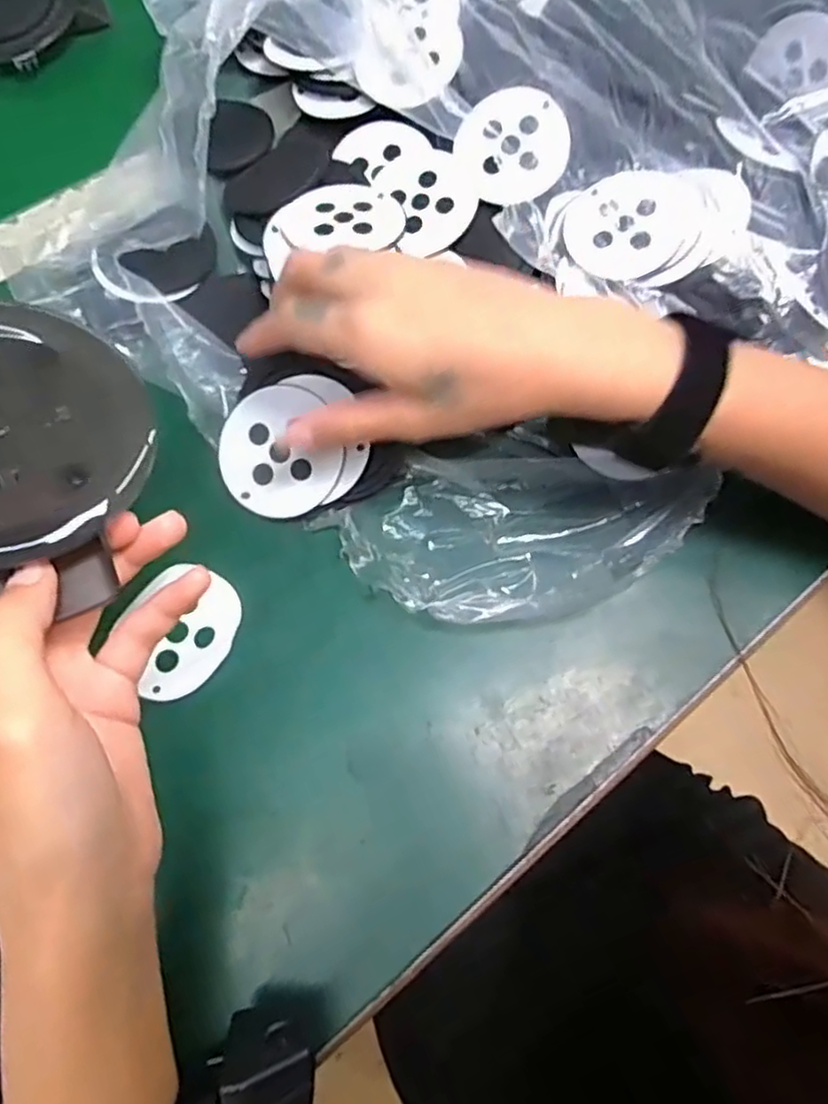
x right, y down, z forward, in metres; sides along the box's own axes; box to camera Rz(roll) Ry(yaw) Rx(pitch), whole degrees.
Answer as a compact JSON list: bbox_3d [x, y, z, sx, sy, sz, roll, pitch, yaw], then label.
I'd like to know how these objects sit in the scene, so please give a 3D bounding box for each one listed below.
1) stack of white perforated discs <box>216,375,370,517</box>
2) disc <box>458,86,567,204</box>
[{"bbox_3d":[-0.060,-0.050,0.327,0.069,0.005,0.062,-19,89,7],"label":"stack of white perforated discs"},{"bbox_3d":[0.056,-0.222,0.370,0.057,0.004,0.062,-29,82,8],"label":"disc"}]

